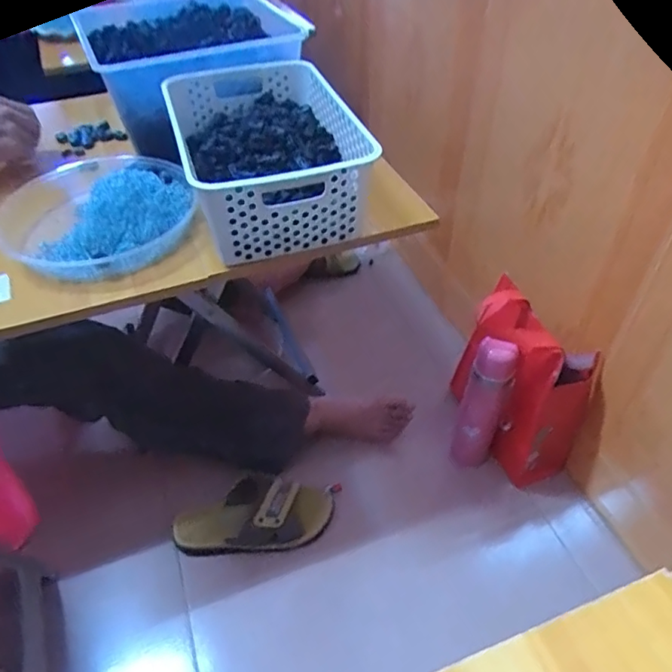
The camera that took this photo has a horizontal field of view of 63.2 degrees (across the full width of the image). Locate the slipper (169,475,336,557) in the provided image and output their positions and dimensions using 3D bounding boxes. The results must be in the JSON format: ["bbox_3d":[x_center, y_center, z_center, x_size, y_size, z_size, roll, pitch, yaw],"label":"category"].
[{"bbox_3d":[-0.139,0.299,0.924,0.267,0.059,0.117,-4,44,-2],"label":"slipper"}]

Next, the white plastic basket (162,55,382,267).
[{"bbox_3d":[-0.097,-0.248,0.702,0.200,0.124,0.338,-14,45,-12],"label":"white plastic basket"}]

